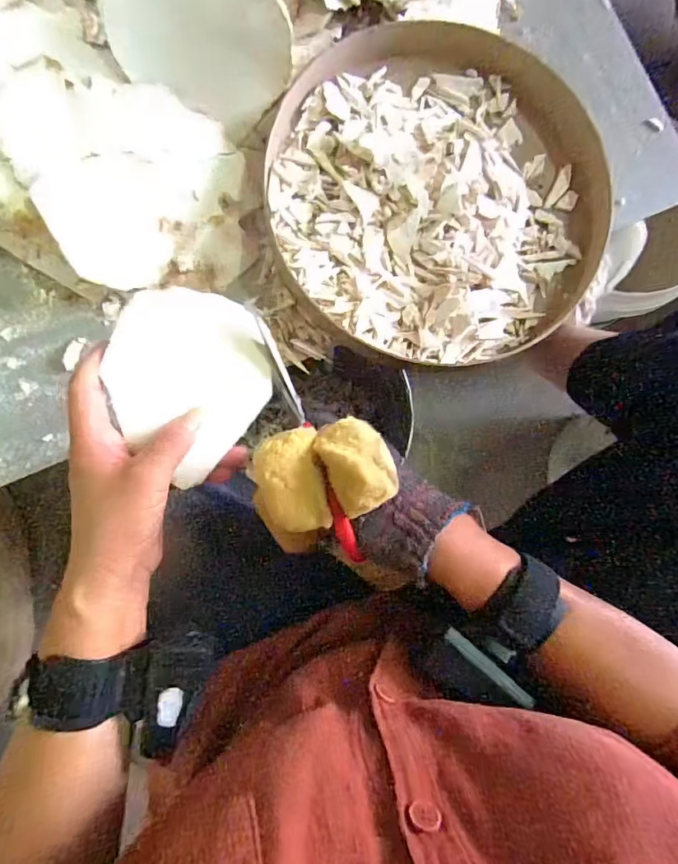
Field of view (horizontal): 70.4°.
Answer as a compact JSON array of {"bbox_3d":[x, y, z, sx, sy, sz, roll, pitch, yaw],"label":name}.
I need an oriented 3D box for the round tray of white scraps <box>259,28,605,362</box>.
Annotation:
[{"bbox_3d":[0.086,-0.211,0.429,0.286,0.043,0.295,0,83,0],"label":"round tray of white scraps"}]

